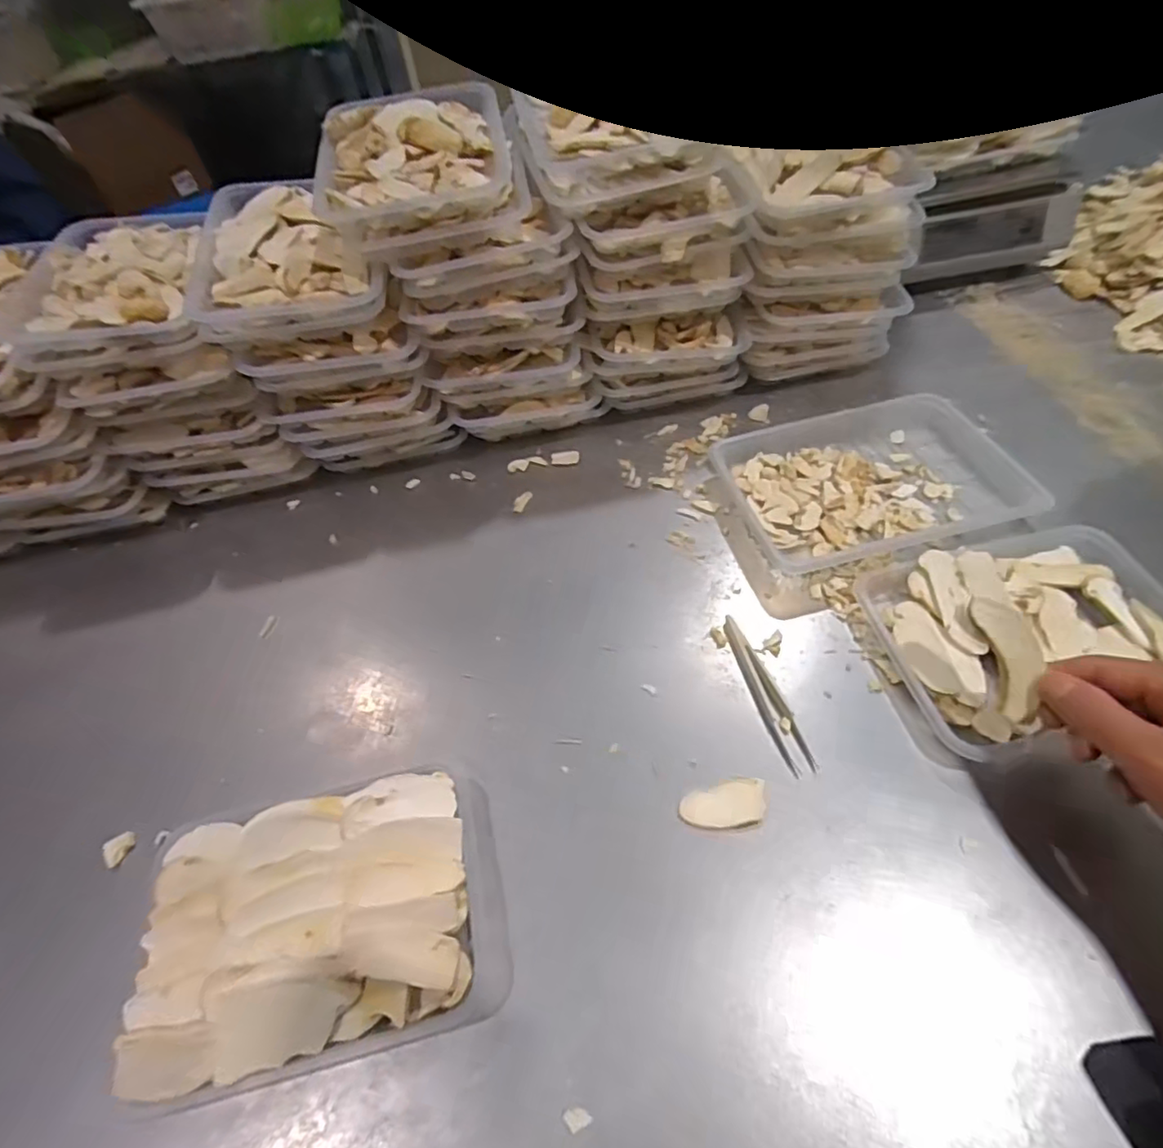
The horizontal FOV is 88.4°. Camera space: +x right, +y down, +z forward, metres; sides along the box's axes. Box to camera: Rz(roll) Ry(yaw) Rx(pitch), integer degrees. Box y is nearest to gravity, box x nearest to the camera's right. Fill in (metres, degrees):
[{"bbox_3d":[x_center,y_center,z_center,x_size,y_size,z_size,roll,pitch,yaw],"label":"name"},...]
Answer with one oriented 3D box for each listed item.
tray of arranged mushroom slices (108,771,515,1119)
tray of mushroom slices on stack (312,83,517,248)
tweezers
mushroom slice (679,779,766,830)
[{"bbox_3d":[-0.134,0.186,0.321,0.184,0.040,0.125,-12,54,-3],"label":"tray of arranged mushroom slices"},{"bbox_3d":[-0.121,-0.310,0.443,0.133,0.045,0.158,-11,53,-2],"label":"tray of mushroom slices on stack"},{"bbox_3d":[0.115,0.072,0.378,0.018,0.010,0.108,-16,54,-6],"label":"tweezers"},{"bbox_3d":[0.082,0.133,0.343,0.049,0.004,0.025,-10,53,-2],"label":"mushroom slice"}]

